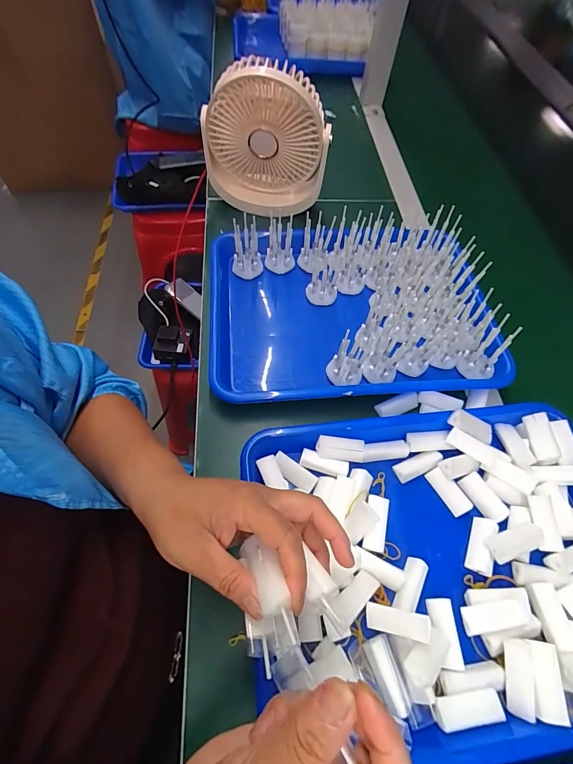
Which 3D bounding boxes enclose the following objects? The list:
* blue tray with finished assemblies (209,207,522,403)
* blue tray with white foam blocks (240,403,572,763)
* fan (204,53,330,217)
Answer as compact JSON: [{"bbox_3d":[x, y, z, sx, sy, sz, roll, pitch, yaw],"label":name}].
[{"bbox_3d":[0.072,-0.095,0.421,0.327,0.064,0.242,-3,61,-6],"label":"blue tray with finished assemblies"},{"bbox_3d":[0.131,0.144,0.295,0.315,0.036,0.244,-3,61,-5],"label":"blue tray with white foam blocks"},{"bbox_3d":[-0.028,-0.314,0.466,0.160,0.166,0.055,7,61,0],"label":"fan"}]

